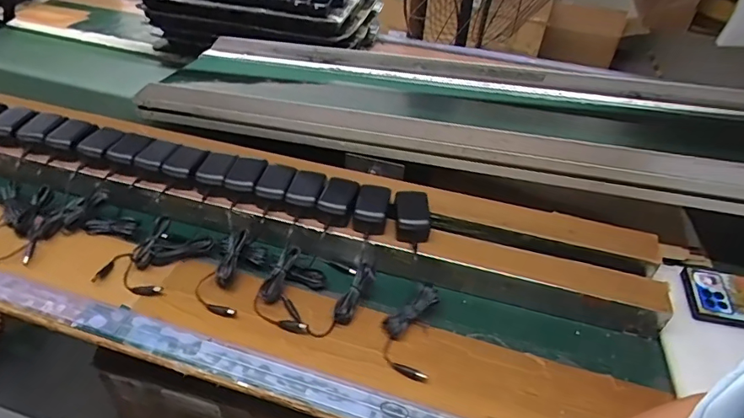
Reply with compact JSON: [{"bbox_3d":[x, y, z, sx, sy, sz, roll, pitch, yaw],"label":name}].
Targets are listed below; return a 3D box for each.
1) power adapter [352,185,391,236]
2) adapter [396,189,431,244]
[{"bbox_3d":[0.000,-0.001,0.620,0.041,0.027,0.073,9,41,5],"label":"power adapter"},{"bbox_3d":[0.054,0.006,0.617,0.045,0.029,0.078,5,41,0],"label":"adapter"}]

